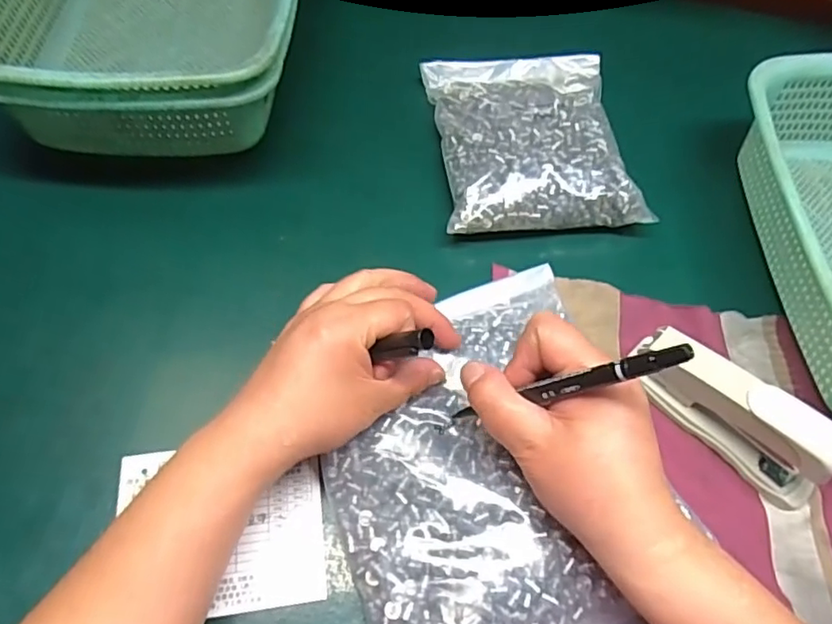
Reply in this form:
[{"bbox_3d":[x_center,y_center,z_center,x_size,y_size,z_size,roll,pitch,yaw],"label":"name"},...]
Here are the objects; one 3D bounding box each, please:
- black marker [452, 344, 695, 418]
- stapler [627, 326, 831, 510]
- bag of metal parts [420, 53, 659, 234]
[{"bbox_3d":[0.064,0.035,0.260,0.006,0.123,0.008,28,56,-28],"label":"black marker"},{"bbox_3d":[0.185,0.056,0.339,0.032,0.051,0.121,-39,70,-22],"label":"stapler"},{"bbox_3d":[0.089,-0.142,0.453,0.144,0.037,0.178,-4,61,-6],"label":"bag of metal parts"}]

